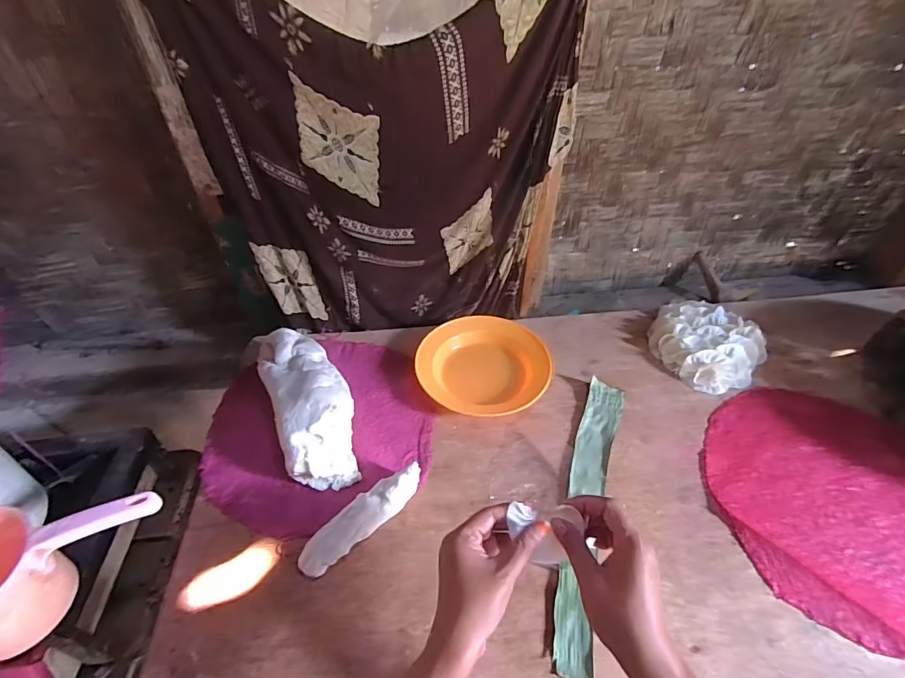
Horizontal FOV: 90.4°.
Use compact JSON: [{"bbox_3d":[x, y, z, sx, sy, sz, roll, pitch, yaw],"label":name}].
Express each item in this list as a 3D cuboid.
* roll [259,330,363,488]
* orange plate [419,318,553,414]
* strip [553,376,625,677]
[{"bbox_3d":[-0.211,0.088,0.667,0.109,0.098,0.269,-20,47,-20],"label":"roll"},{"bbox_3d":[0.054,0.043,0.763,0.222,0.038,0.206,0,43,0],"label":"orange plate"},{"bbox_3d":[0.185,0.215,0.606,0.058,0.012,0.414,14,45,14],"label":"strip"}]

